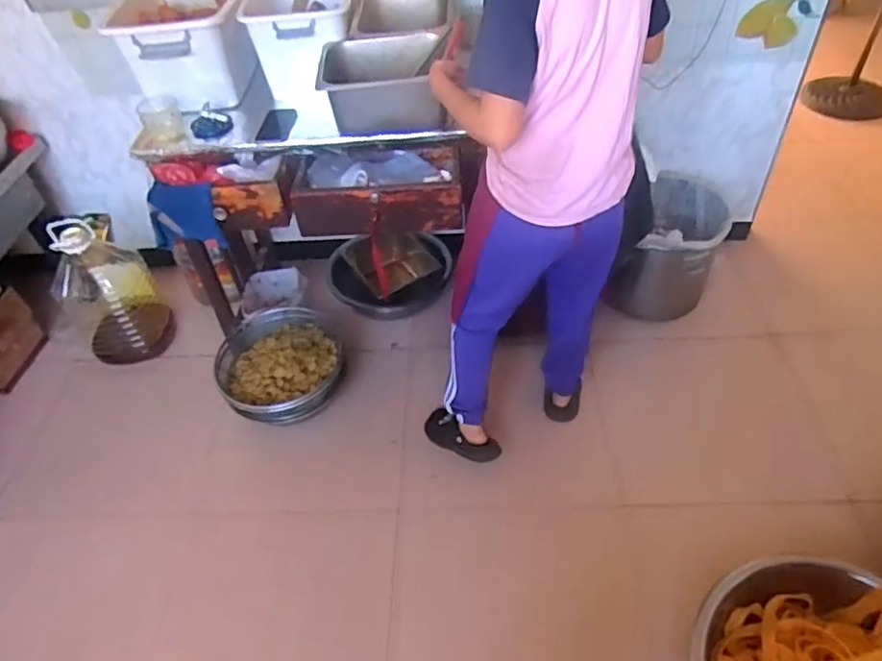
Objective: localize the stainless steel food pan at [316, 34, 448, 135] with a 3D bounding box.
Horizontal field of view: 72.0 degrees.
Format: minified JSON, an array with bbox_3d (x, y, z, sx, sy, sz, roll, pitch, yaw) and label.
[{"bbox_3d":[-0.135,-0.607,1.472,0.285,0.133,0.258,-2,46,4],"label":"stainless steel food pan"}]

